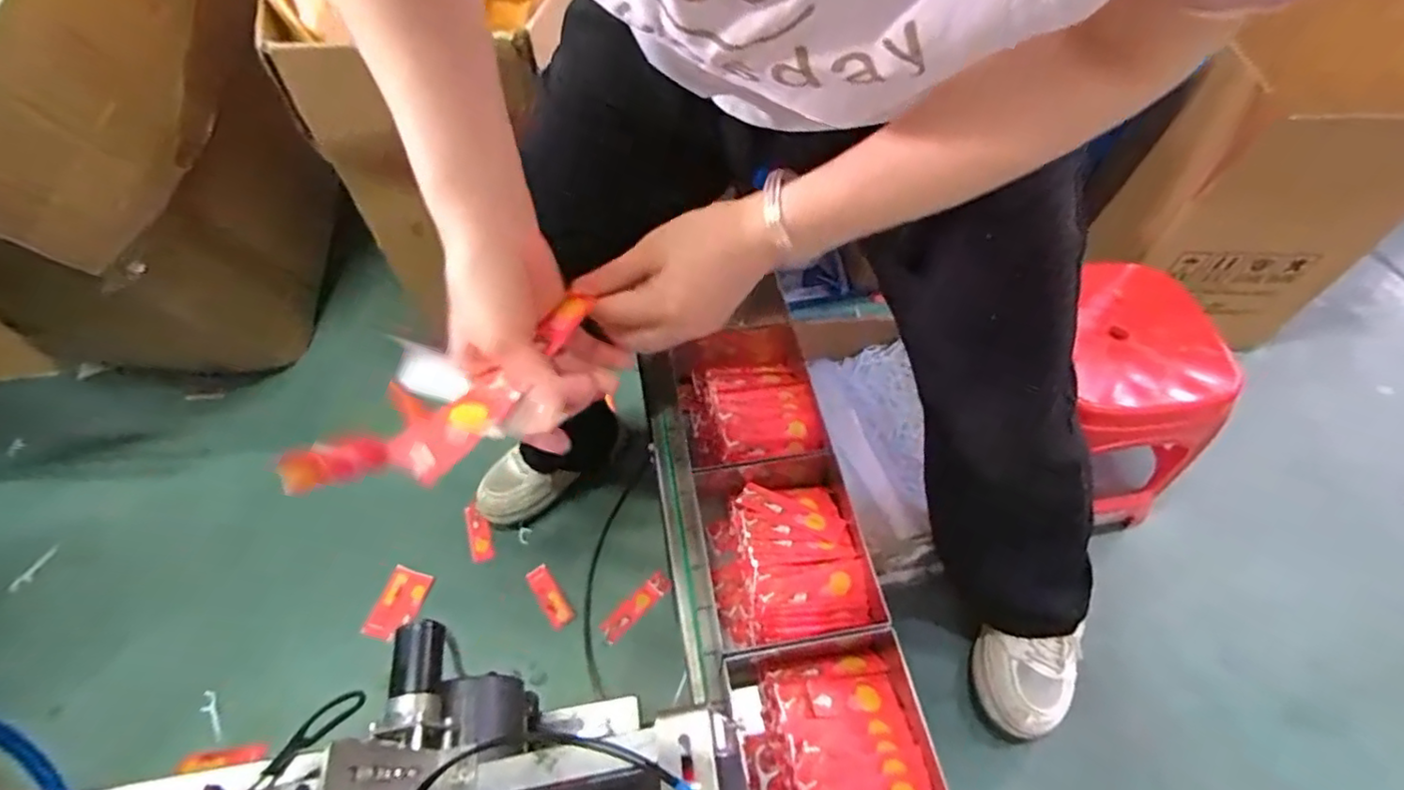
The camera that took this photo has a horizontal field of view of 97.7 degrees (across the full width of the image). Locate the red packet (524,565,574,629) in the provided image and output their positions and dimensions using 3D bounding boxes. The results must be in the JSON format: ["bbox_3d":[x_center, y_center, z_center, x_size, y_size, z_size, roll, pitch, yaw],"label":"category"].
[{"bbox_3d":[-0.215,0.282,0.861,0.033,0.018,0.094,-32,60,-19],"label":"red packet"}]

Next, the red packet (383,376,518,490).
[{"bbox_3d":[-0.132,0.016,0.332,0.027,0.015,0.071,23,46,16],"label":"red packet"}]

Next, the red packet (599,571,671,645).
[{"bbox_3d":[-0.094,0.294,0.853,0.113,0.011,0.031,-39,63,-23],"label":"red packet"}]

